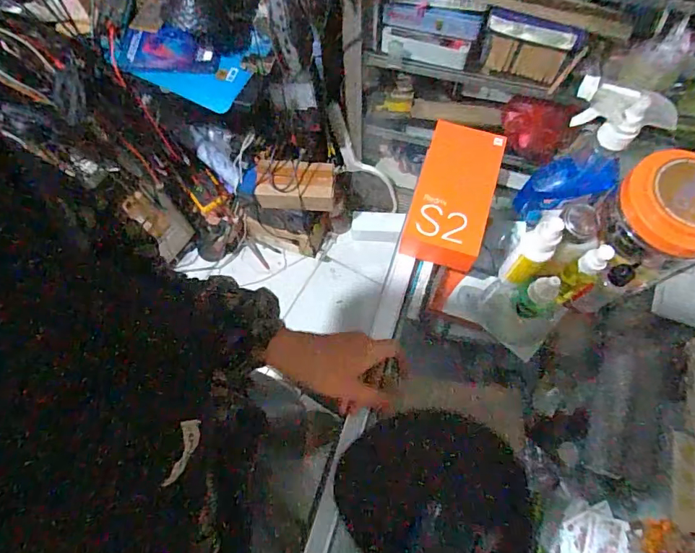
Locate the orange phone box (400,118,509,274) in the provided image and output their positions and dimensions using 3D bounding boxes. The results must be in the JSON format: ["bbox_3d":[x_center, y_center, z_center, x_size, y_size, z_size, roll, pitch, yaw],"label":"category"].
[{"bbox_3d":[0.130,-0.096,0.576,0.092,0.061,0.182,17,71,9],"label":"orange phone box"}]

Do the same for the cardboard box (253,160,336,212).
[{"bbox_3d":[-0.138,-0.249,1.259,0.215,0.092,0.111,6,70,5],"label":"cardboard box"}]

